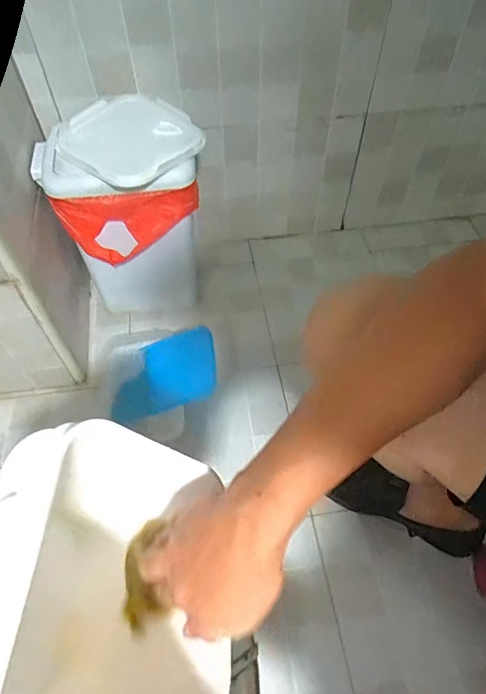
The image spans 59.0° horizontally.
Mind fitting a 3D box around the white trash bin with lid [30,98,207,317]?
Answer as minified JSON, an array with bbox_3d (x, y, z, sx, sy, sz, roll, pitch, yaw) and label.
[{"bbox_3d":[-0.209,-0.248,0.837,0.272,0.350,0.226,1,55,0],"label":"white trash bin with lid"}]

